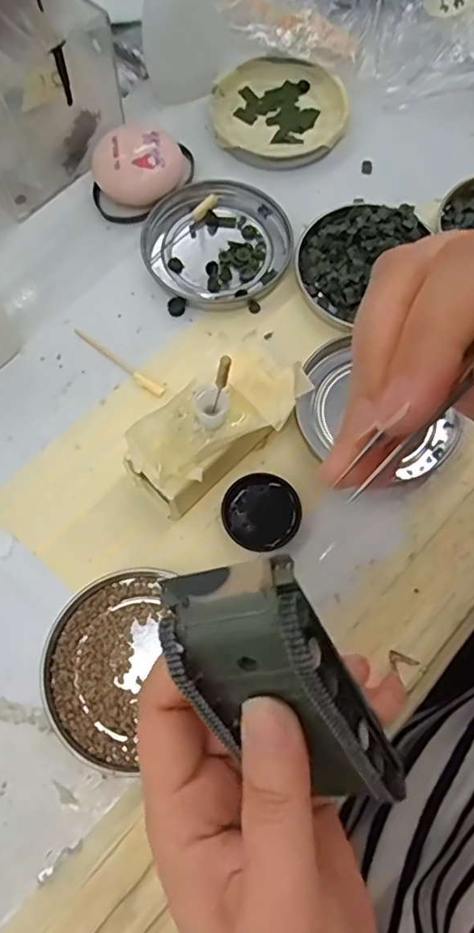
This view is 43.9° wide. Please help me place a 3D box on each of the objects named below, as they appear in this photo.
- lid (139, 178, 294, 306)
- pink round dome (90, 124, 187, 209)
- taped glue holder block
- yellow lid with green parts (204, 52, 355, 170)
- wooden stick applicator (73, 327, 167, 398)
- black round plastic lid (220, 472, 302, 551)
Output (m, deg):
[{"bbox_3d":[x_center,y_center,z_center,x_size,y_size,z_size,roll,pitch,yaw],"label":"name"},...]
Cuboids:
[{"bbox_3d":[-0.011,-0.121,0.321,0.074,0.009,0.076,0,71,0],"label":"lid"},{"bbox_3d":[-0.055,-0.163,0.326,0.048,0.024,0.039,13,71,4],"label":"pink round dome"},{"bbox_3d":[-0.009,-0.016,0.267,0.084,0.042,0.040,-41,75,-13],"label":"taped glue holder block"},{"bbox_3d":[0.025,-0.211,0.350,0.080,0.013,0.073,0,71,0],"label":"yellow lid with green parts"},{"bbox_3d":[-0.061,-0.054,0.300,0.061,0.004,0.006,37,74,10],"label":"wooden stick applicator"},{"bbox_3d":[0.012,0.021,0.272,0.036,0.007,0.034,0,71,0],"label":"black round plastic lid"}]

